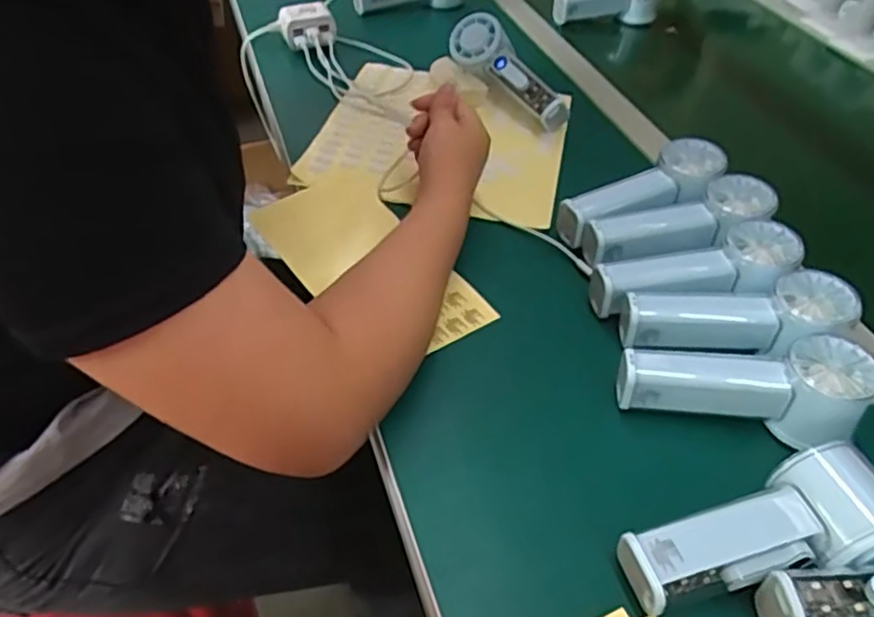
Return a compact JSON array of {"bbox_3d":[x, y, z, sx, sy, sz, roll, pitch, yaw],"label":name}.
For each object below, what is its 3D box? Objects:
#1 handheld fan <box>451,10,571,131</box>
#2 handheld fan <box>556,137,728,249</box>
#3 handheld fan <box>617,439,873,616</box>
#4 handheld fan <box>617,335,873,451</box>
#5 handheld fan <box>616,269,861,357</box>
[{"bbox_3d":[0.076,-0.248,0.704,0.040,0.050,0.161,-32,73,-33],"label":"handheld fan"},{"bbox_3d":[0.177,-0.100,0.573,0.155,0.037,0.057,-25,50,-9],"label":"handheld fan"},{"bbox_3d":[0.176,0.125,0.358,0.146,0.049,0.061,-13,47,-18],"label":"handheld fan"},{"bbox_3d":[0.196,0.050,0.429,0.152,0.052,0.050,4,44,-2],"label":"handheld fan"},{"bbox_3d":[0.210,0.006,0.470,0.157,0.041,0.051,-6,44,6],"label":"handheld fan"}]

